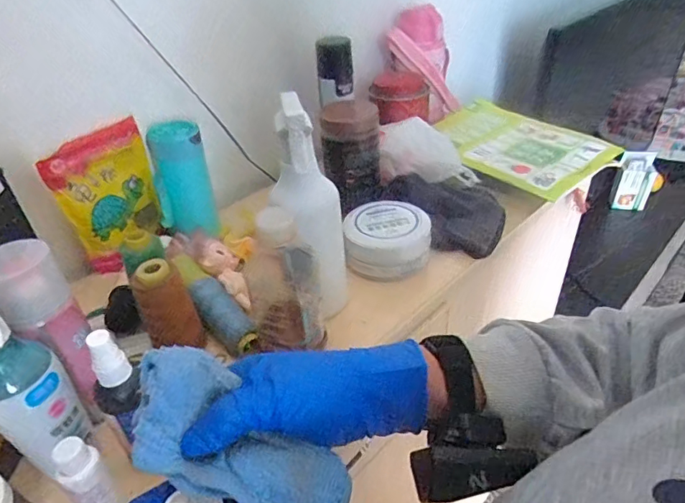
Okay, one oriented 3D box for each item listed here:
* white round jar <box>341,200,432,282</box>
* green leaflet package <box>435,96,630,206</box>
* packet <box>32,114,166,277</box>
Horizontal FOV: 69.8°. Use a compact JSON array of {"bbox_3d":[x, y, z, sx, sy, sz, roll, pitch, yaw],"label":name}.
[{"bbox_3d":[0.054,-0.015,0.590,0.098,0.052,0.093,2,36,8],"label":"white round jar"},{"bbox_3d":[0.256,-0.159,0.727,0.237,0.018,0.177,31,54,33],"label":"green leaflet package"},{"bbox_3d":[-0.278,-0.067,0.596,0.030,0.150,0.113,24,44,33],"label":"packet"}]

